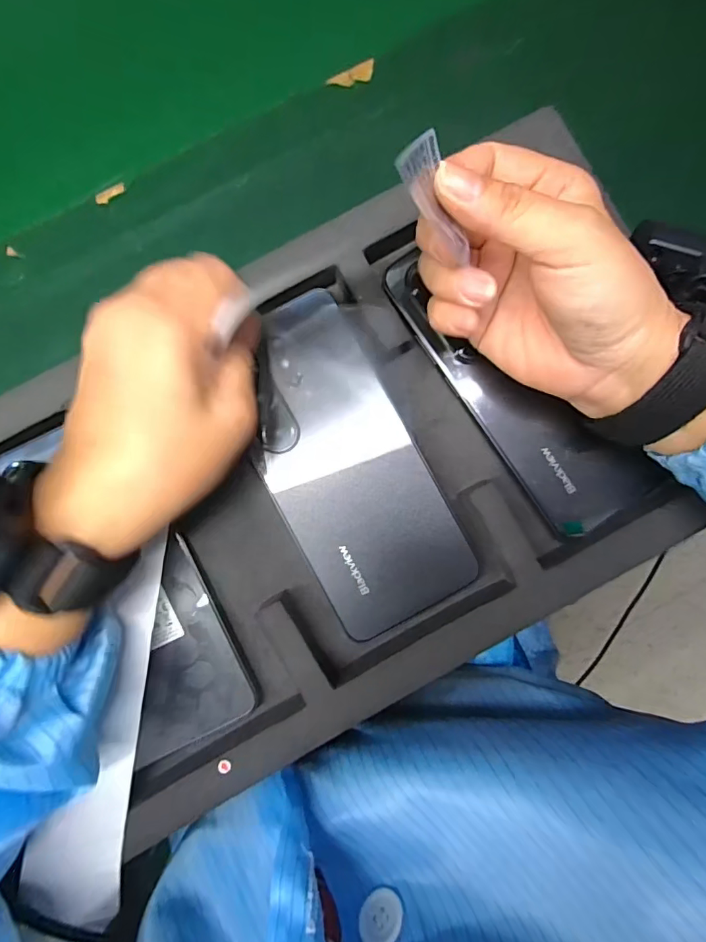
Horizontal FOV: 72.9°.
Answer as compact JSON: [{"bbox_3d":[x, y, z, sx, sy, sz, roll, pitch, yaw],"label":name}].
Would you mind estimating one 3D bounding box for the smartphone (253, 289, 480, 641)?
[{"bbox_3d":[-0.004,0.000,0.243,0.076,0.012,0.163,-30,95,-1],"label":"smartphone"}]

